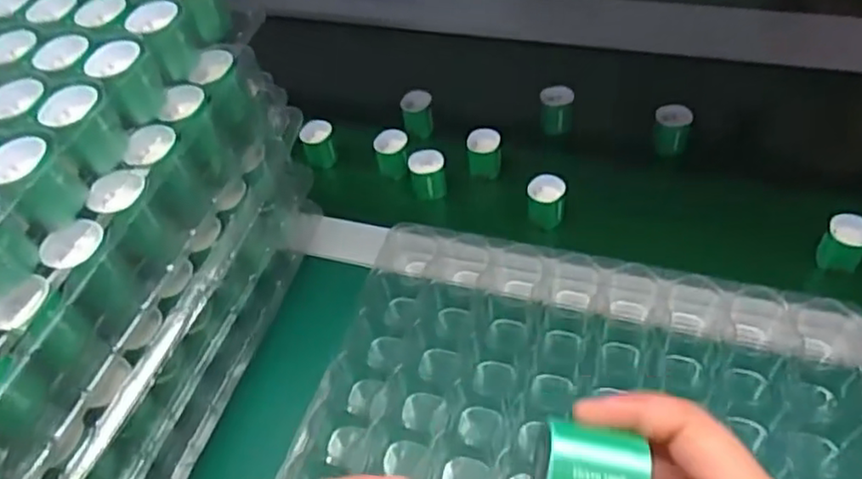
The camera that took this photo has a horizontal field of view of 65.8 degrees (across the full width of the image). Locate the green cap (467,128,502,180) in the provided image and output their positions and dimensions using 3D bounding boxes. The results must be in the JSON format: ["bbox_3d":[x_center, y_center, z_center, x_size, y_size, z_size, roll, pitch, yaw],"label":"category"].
[{"bbox_3d":[0.048,-0.077,0.597,0.030,0.031,0.029,-3,50,4],"label":"green cap"}]

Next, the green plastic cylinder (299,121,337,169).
[{"bbox_3d":[-0.105,-0.089,0.628,0.029,0.036,0.027,-15,51,-6],"label":"green plastic cylinder"}]

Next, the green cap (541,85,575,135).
[{"bbox_3d":[0.118,-0.120,0.628,0.029,0.038,0.032,5,51,11],"label":"green cap"}]

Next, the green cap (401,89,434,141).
[{"bbox_3d":[-0.012,-0.119,0.644,0.028,0.041,0.026,-3,50,4],"label":"green cap"}]

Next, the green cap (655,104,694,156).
[{"bbox_3d":[0.215,-0.098,0.594,0.030,0.031,0.036,14,53,17],"label":"green cap"}]

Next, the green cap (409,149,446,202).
[{"bbox_3d":[-0.003,-0.056,0.590,0.030,0.032,0.034,-4,50,3],"label":"green cap"}]

